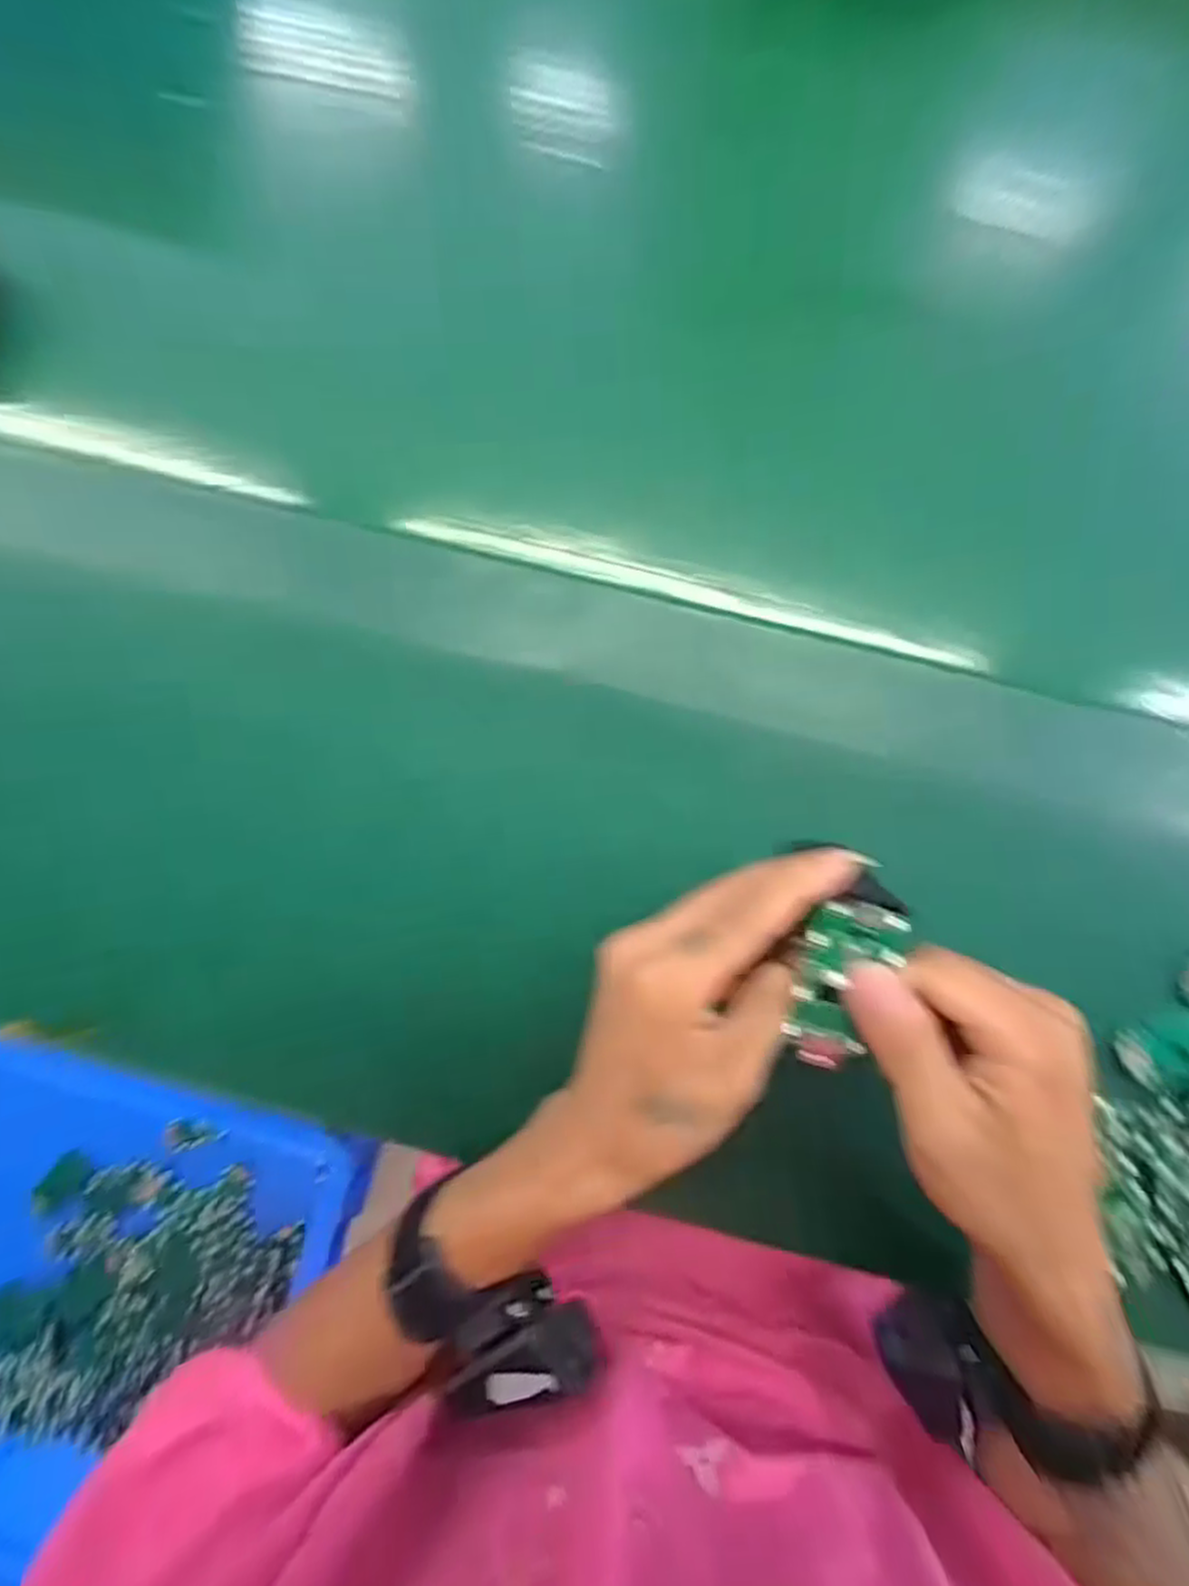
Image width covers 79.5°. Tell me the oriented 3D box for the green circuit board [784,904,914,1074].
[{"bbox_3d":[0.091,0.071,0.263,0.034,0.006,0.063,11,102,3],"label":"green circuit board"}]

